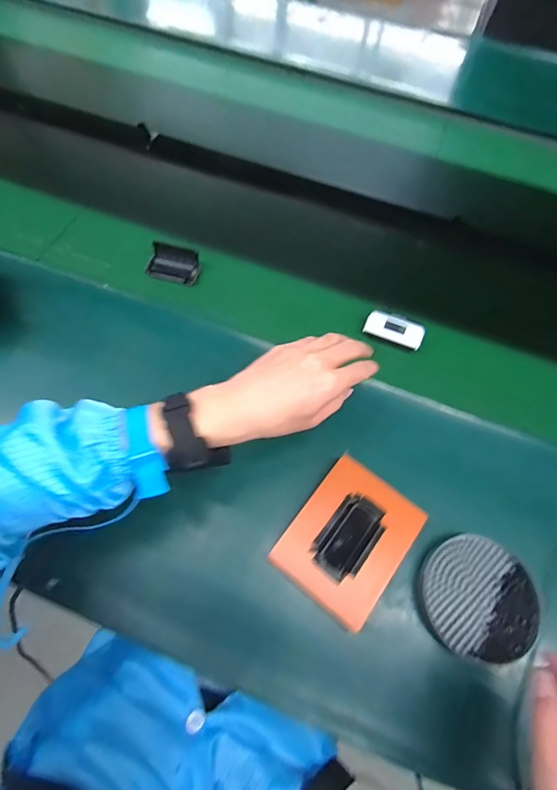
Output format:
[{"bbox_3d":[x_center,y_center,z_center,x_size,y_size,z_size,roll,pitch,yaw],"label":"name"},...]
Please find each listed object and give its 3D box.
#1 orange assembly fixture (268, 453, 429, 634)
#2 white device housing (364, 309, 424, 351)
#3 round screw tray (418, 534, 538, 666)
[{"bbox_3d":[0.075,0.154,0.421,0.110,0.035,0.139,36,68,13],"label":"orange assembly fixture"},{"bbox_3d":[0.156,-0.090,0.524,0.076,0.013,0.036,21,65,7],"label":"white device housing"},{"bbox_3d":[0.202,0.206,0.405,0.114,0.027,0.110,1,64,-3],"label":"round screw tray"}]

